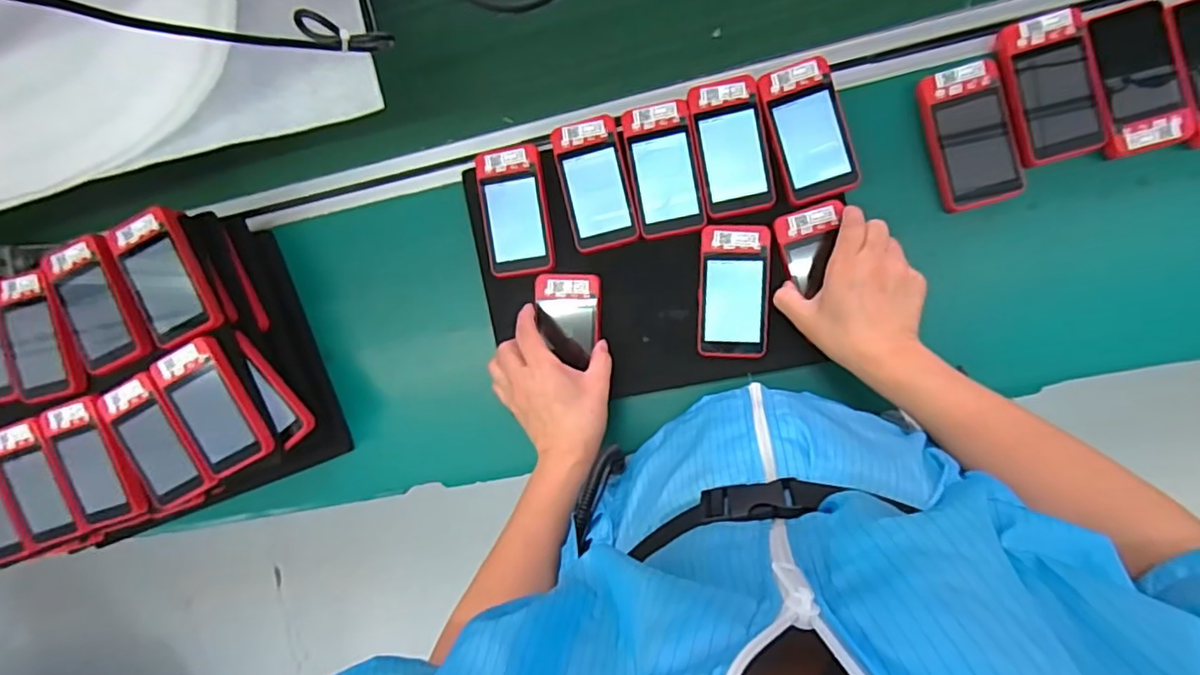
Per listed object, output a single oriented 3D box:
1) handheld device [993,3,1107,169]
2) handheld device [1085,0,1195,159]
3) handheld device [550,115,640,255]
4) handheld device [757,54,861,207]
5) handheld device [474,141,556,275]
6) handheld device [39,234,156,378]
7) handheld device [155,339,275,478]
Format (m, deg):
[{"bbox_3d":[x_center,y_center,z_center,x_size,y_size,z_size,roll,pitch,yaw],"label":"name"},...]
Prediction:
[{"bbox_3d":[0.385,-0.213,0.532,0.067,0.020,0.119,-14,91,10],"label":"handheld device"},{"bbox_3d":[0.451,-0.218,0.522,0.065,0.019,0.122,-14,91,10],"label":"handheld device"},{"bbox_3d":[-0.004,-0.143,0.583,0.062,0.016,0.118,-12,91,10],"label":"handheld device"},{"bbox_3d":[0.185,-0.183,0.550,0.064,0.012,0.119,-17,90,10],"label":"handheld device"},{"bbox_3d":[-0.082,-0.121,0.599,0.065,0.017,0.117,-5,92,9],"label":"handheld device"},{"bbox_3d":[-0.468,-0.032,0.583,0.072,0.027,0.124,-19,90,10],"label":"handheld device"},{"bbox_3d":[-0.353,0.064,0.567,0.062,0.015,0.122,-25,95,6],"label":"handheld device"}]

